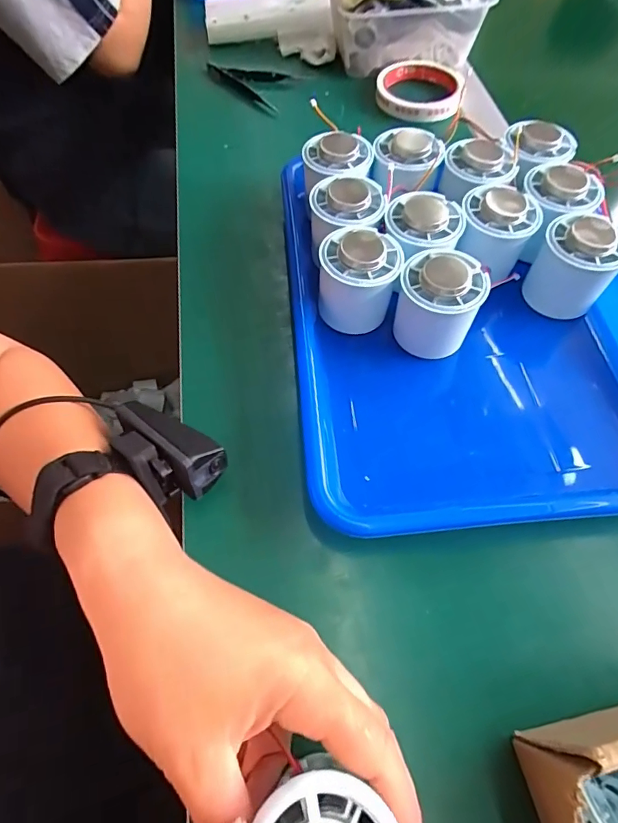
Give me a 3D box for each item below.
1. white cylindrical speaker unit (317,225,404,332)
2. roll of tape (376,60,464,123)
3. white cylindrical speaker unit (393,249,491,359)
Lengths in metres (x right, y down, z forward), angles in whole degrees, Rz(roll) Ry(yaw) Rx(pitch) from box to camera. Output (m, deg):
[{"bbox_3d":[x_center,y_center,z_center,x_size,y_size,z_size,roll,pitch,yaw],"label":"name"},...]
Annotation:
[{"bbox_3d":[0.034,-0.091,0.311,0.051,0.056,0.052,1,60,-2],"label":"white cylindrical speaker unit"},{"bbox_3d":[0.120,-0.354,0.486,0.088,0.020,0.107,10,60,3],"label":"roll of tape"},{"bbox_3d":[0.086,-0.073,0.299,0.052,0.061,0.057,1,60,-2],"label":"white cylindrical speaker unit"}]

